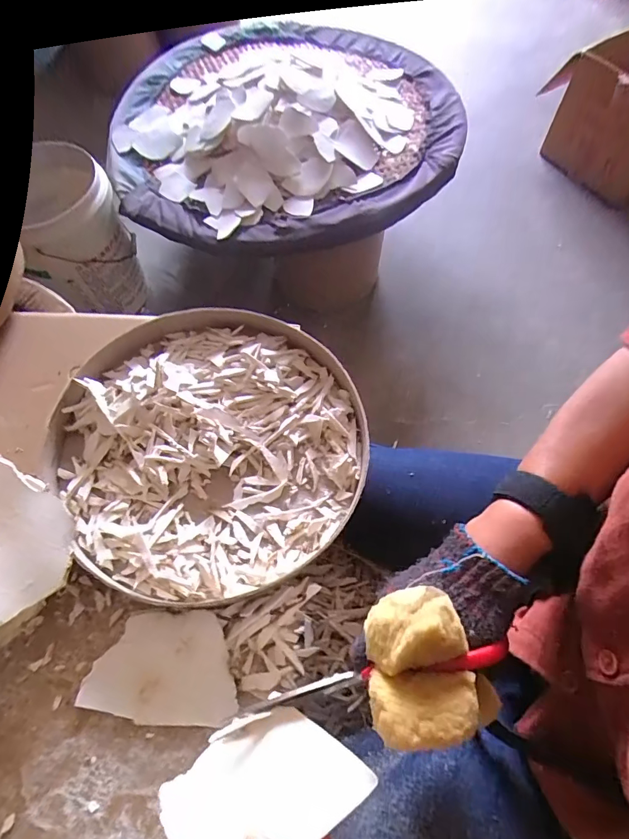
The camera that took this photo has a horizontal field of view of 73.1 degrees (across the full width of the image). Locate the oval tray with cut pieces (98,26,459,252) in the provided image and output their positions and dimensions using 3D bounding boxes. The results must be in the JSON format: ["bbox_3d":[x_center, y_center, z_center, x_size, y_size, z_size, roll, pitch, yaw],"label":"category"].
[{"bbox_3d":[-0.092,-0.750,1.027,0.760,0.110,0.881,-7,65,-3],"label":"oval tray with cut pieces"}]

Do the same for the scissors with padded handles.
[{"bbox_3d":[0.027,0.165,0.261,0.157,0.052,0.073,-35,65,20],"label":"scissors with padded handles"}]

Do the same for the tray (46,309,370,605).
[{"bbox_3d":[-0.103,0.012,0.430,0.291,0.050,0.299,0,65,1],"label":"tray"}]

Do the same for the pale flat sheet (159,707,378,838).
[{"bbox_3d":[-0.030,0.222,0.252,0.105,0.008,0.078,-32,58,-25],"label":"pale flat sheet"}]

